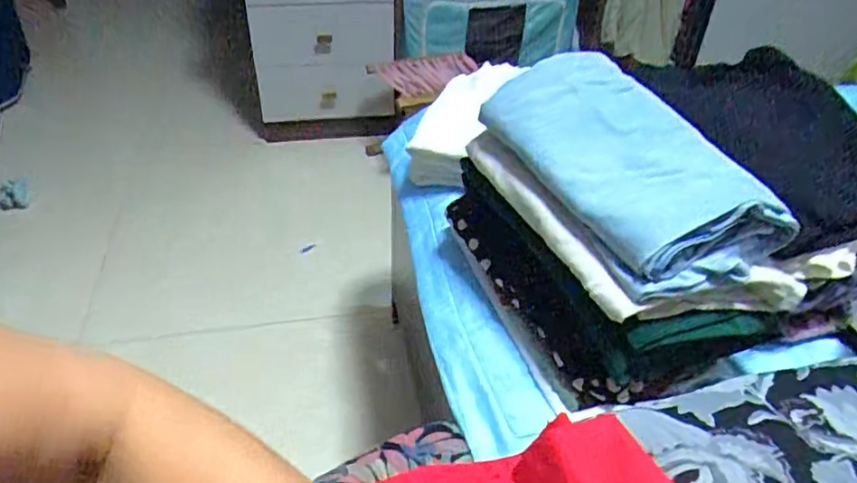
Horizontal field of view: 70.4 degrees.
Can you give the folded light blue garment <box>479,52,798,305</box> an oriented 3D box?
[{"bbox_3d":[0.179,-0.076,0.564,0.163,0.082,0.273,-18,43,-23],"label":"folded light blue garment"}]

